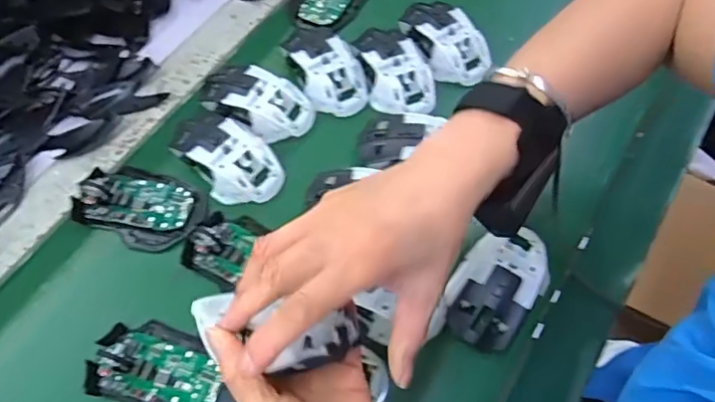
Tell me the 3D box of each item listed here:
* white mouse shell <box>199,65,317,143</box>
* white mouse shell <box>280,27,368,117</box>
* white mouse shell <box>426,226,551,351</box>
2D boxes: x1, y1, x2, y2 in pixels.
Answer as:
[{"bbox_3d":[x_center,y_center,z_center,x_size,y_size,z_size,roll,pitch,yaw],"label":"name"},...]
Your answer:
[{"bbox_3d":[-0.098,-0.102,0.545,0.117,0.032,0.064,25,66,13],"label":"white mouse shell"},{"bbox_3d":[-0.032,-0.141,0.565,0.064,0.031,0.113,-22,64,-10],"label":"white mouse shell"},{"bbox_3d":[0.116,0.068,0.457,0.064,0.040,0.110,30,67,15],"label":"white mouse shell"}]

